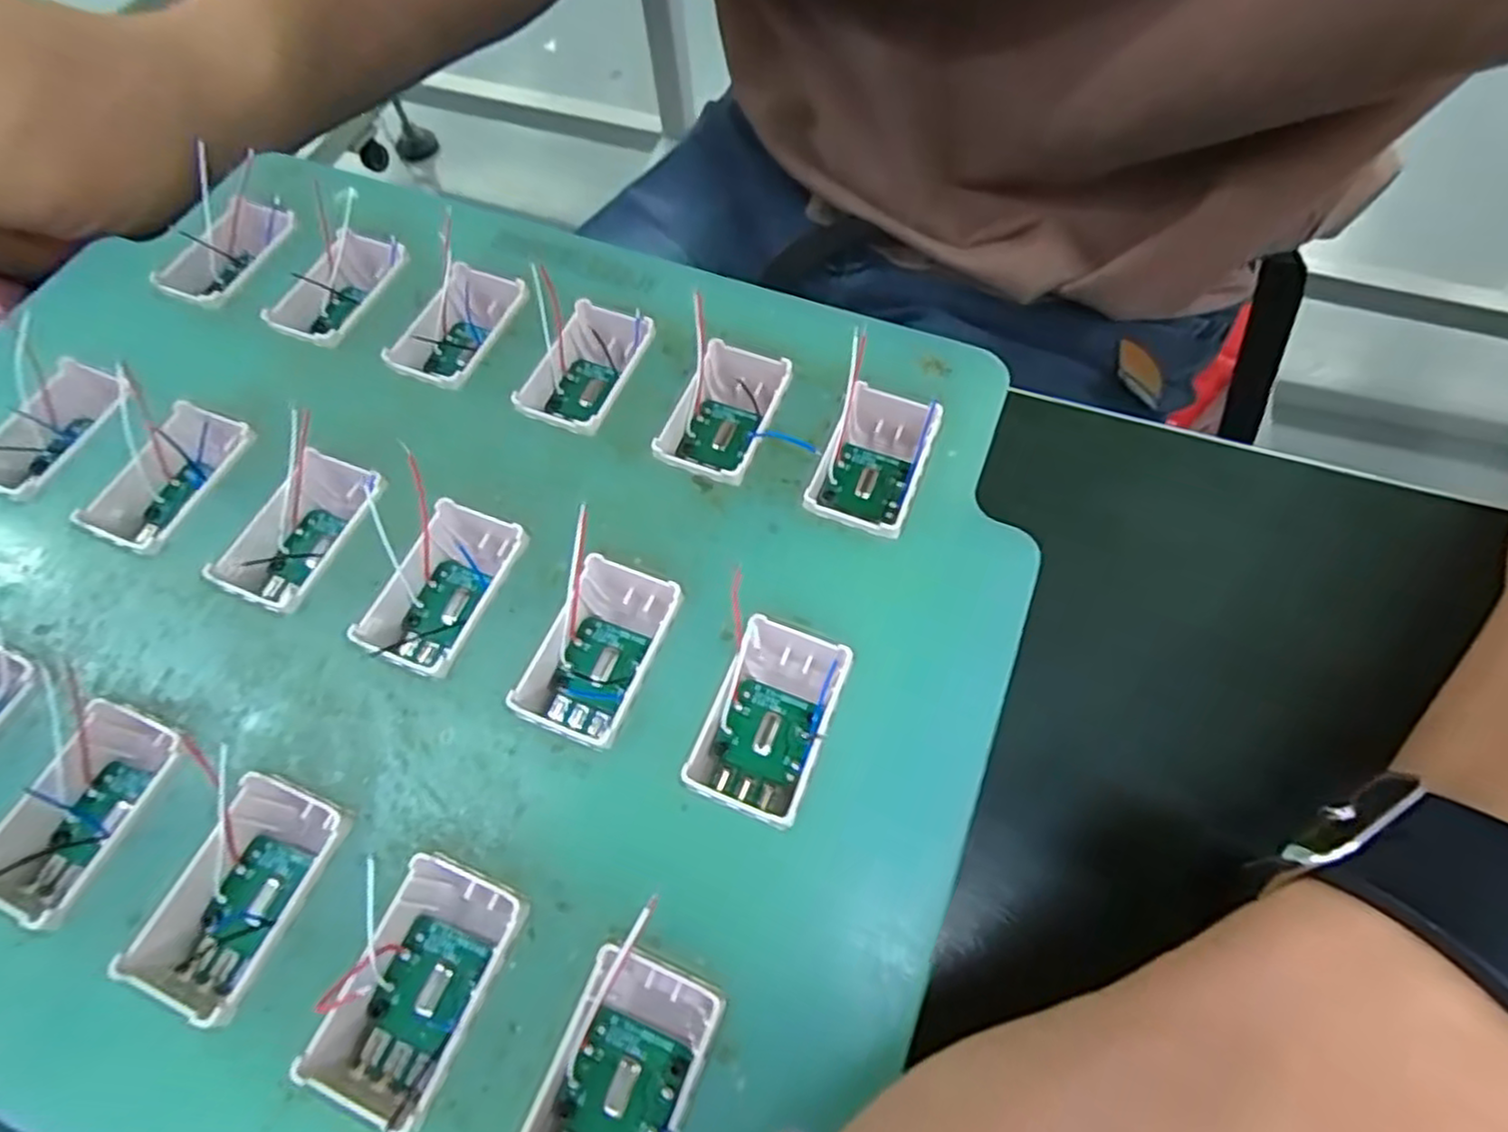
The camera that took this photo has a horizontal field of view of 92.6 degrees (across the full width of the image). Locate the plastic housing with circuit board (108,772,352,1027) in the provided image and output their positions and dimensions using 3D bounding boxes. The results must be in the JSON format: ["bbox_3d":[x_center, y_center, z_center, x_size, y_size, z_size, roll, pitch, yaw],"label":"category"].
[{"bbox_3d":[-0.079,0.052,0.112,0.022,0.011,0.033,16,67,10],"label":"plastic housing with circuit board"}]

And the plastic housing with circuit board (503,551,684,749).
[{"bbox_3d":[-0.027,0.016,0.130,0.019,0.016,0.033,19,67,11],"label":"plastic housing with circuit board"}]

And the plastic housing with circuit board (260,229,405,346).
[{"bbox_3d":[-0.093,-0.062,0.168,0.018,0.013,0.033,20,68,12],"label":"plastic housing with circuit board"}]

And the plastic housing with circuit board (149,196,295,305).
[{"bbox_3d":[-0.123,-0.072,0.172,0.019,0.012,0.030,23,68,13],"label":"plastic housing with circuit board"}]

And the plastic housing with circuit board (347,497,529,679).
[{"bbox_3d":[-0.056,0.005,0.134,0.019,0.011,0.031,21,68,12],"label":"plastic housing with circuit board"}]

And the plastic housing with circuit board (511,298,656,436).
[{"bbox_3d":[-0.037,-0.042,0.156,0.023,0.010,0.032,19,67,11],"label":"plastic housing with circuit board"}]

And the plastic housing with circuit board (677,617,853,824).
[{"bbox_3d":[0.003,0.026,0.122,0.019,0.010,0.031,20,68,12],"label":"plastic housing with circuit board"}]

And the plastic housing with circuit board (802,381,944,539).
[{"bbox_3d":[0.024,-0.022,0.145,0.019,0.010,0.036,20,67,11],"label":"plastic housing with circuit board"}]

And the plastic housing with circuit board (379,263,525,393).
[{"bbox_3d":[-0.064,-0.053,0.162,0.021,0.011,0.035,17,67,10],"label":"plastic housing with circuit board"}]

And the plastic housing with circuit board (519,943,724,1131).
[{"bbox_3d":[-0.019,0.072,0.100,0.019,0.012,0.031,20,67,11],"label":"plastic housing with circuit board"}]

